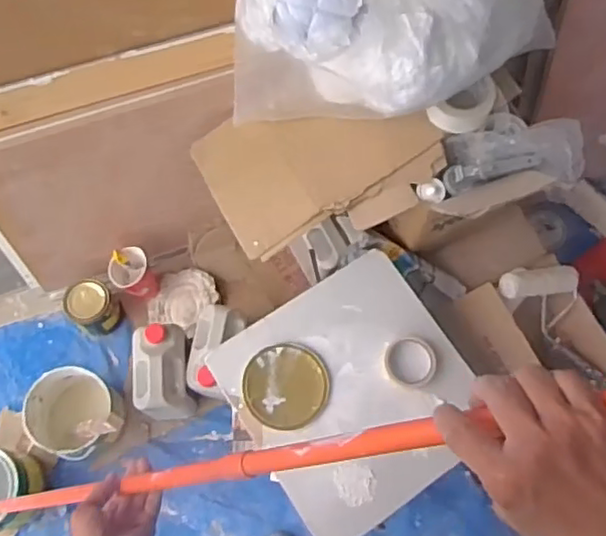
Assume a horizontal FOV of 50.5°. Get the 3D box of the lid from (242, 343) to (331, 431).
[{"bbox_3d":[-0.030,0.215,1.162,0.151,0.008,0.147,1,80,-4],"label":"lid"}]

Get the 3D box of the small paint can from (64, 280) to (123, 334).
[{"bbox_3d":[-0.481,0.090,1.474,0.099,0.136,0.100,1,71,-2],"label":"small paint can"}]

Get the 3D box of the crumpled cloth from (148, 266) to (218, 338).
[{"bbox_3d":[-0.288,0.075,1.540,0.151,0.059,0.155,23,71,5],"label":"crumpled cloth"}]

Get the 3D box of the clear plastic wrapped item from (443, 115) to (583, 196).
[{"bbox_3d":[0.374,-0.202,1.131,0.252,0.077,0.131,-5,71,-4],"label":"clear plastic wrapped item"}]

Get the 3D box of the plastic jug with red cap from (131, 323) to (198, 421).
[{"bbox_3d":[-0.289,0.234,1.382,0.121,0.212,0.183,-6,71,-5],"label":"plastic jug with red cap"}]

